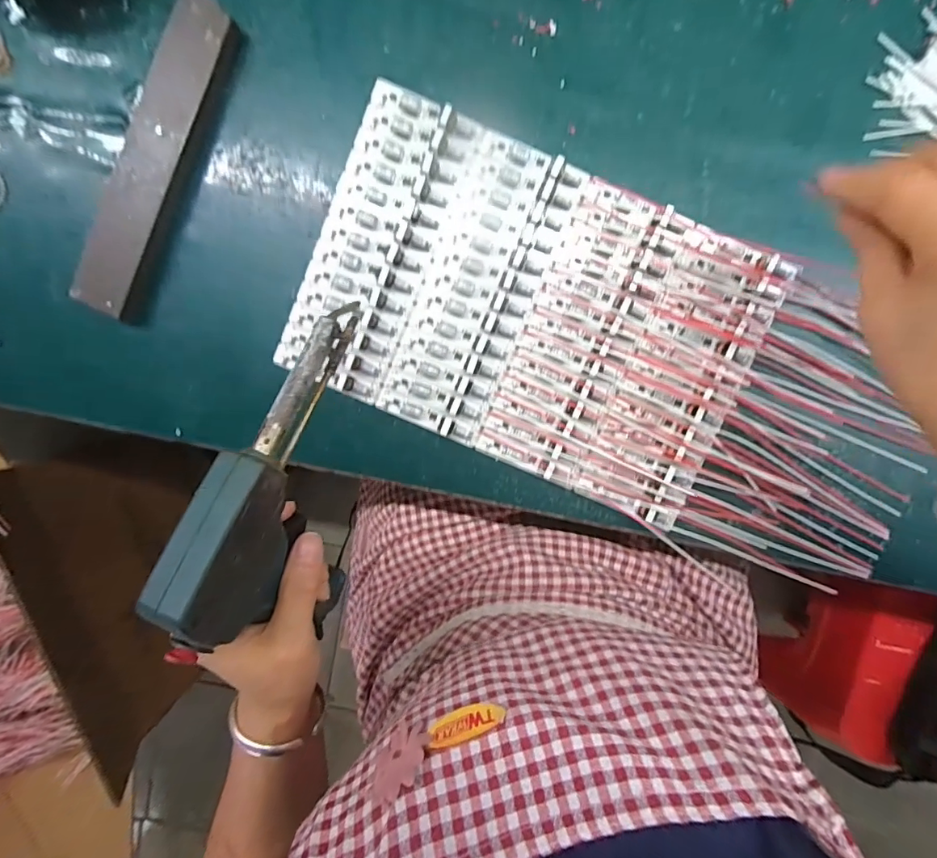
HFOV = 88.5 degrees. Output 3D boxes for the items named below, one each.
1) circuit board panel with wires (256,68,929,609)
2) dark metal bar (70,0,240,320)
[{"bbox_3d":[0.103,-0.048,0.320,0.428,0.016,0.193,25,98,-2],"label":"circuit board panel with wires"},{"bbox_3d":[-0.203,-0.173,0.313,0.036,0.024,0.202,25,98,-2],"label":"dark metal bar"}]

